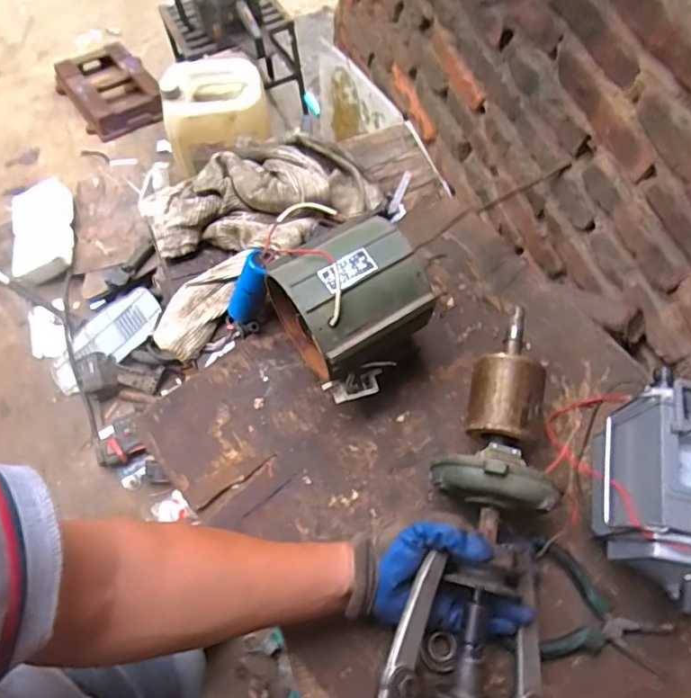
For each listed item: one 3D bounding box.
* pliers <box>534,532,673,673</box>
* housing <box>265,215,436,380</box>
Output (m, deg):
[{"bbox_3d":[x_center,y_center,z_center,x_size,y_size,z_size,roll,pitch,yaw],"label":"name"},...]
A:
[{"bbox_3d":[0.242,0.241,0.504,0.130,0.017,0.099,8,67,0],"label":"pliers"},{"bbox_3d":[0.003,-0.046,0.555,0.126,0.139,0.130,-33,73,-15],"label":"housing"}]

